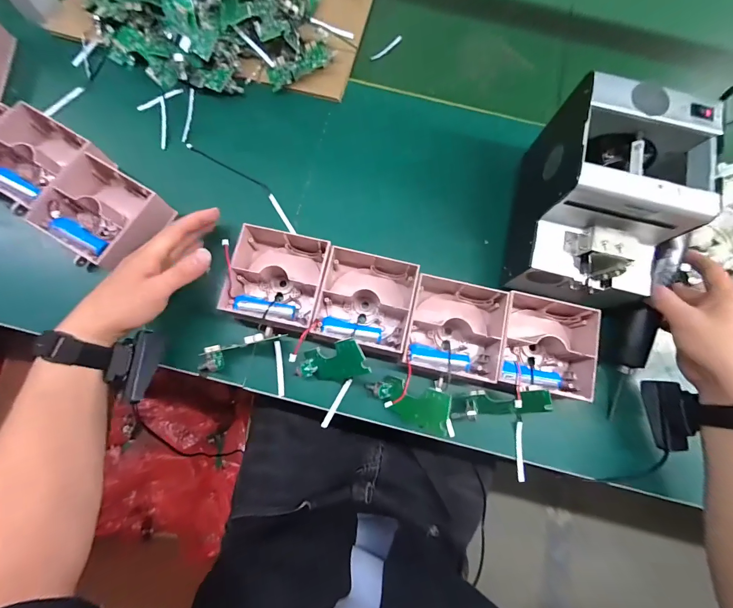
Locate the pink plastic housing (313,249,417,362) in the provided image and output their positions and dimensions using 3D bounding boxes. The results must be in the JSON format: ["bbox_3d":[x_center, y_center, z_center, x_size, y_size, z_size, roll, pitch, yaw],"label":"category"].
[{"bbox_3d":[0.000,-0.006,0.392,0.103,0.047,0.115,14,76,1],"label":"pink plastic housing"}]

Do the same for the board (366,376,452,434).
[{"bbox_3d":[0.044,0.110,0.367,0.094,0.024,0.047,1,98,41],"label":"board"}]

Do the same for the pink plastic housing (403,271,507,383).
[{"bbox_3d":[0.099,0.022,0.390,0.106,0.041,0.114,12,76,0],"label":"pink plastic housing"}]

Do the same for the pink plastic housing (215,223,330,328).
[{"bbox_3d":[-0.102,-0.032,0.396,0.112,0.053,0.111,11,76,0],"label":"pink plastic housing"}]

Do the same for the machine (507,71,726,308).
[{"bbox_3d":[0.244,-0.104,0.365,0.127,0.146,0.174,14,76,1],"label":"machine"}]

